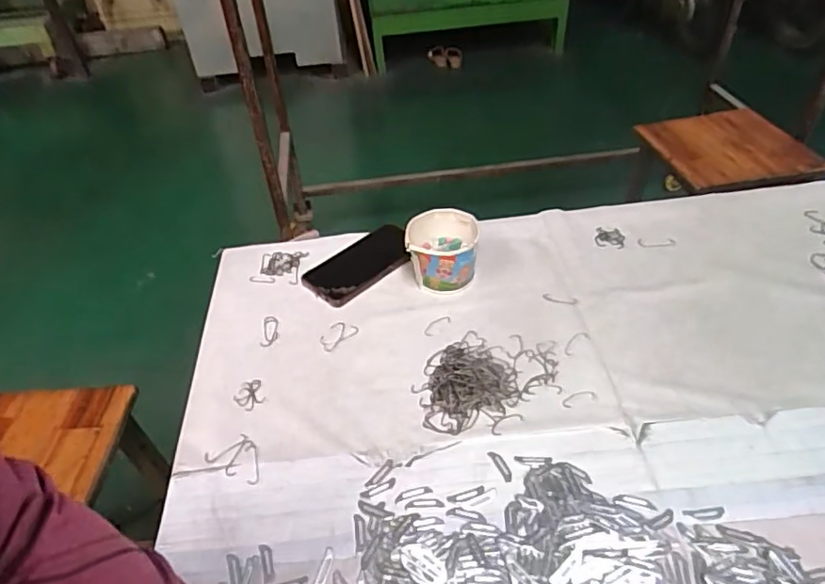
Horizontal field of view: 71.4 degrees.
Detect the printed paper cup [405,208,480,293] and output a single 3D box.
[{"bbox_3d":[0.039,-0.052,0.749,0.084,0.071,0.087,-2,41,2],"label":"printed paper cup"}]

